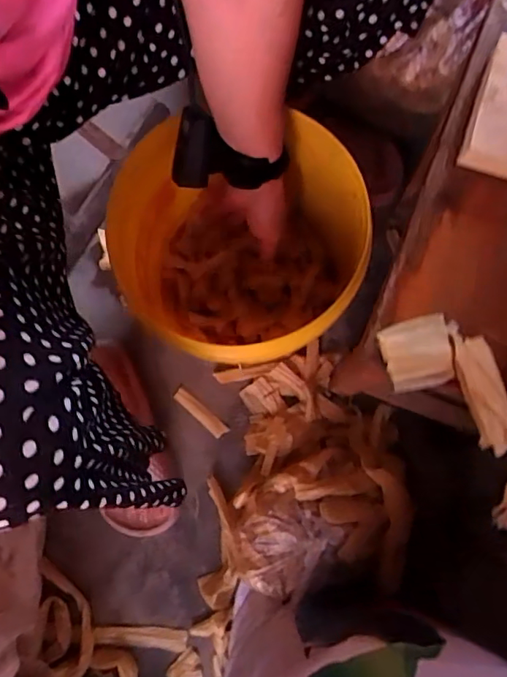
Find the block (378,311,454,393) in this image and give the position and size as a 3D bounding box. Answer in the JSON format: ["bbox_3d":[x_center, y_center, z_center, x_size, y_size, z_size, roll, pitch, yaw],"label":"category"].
[{"bbox_3d":[0.090,0.007,0.285,0.038,0.011,0.037,-15,79,-2],"label":"block"}]

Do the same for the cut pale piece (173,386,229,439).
[{"bbox_3d":[-0.071,0.098,0.697,0.084,0.005,0.020,42,82,9],"label":"cut pale piece"}]

